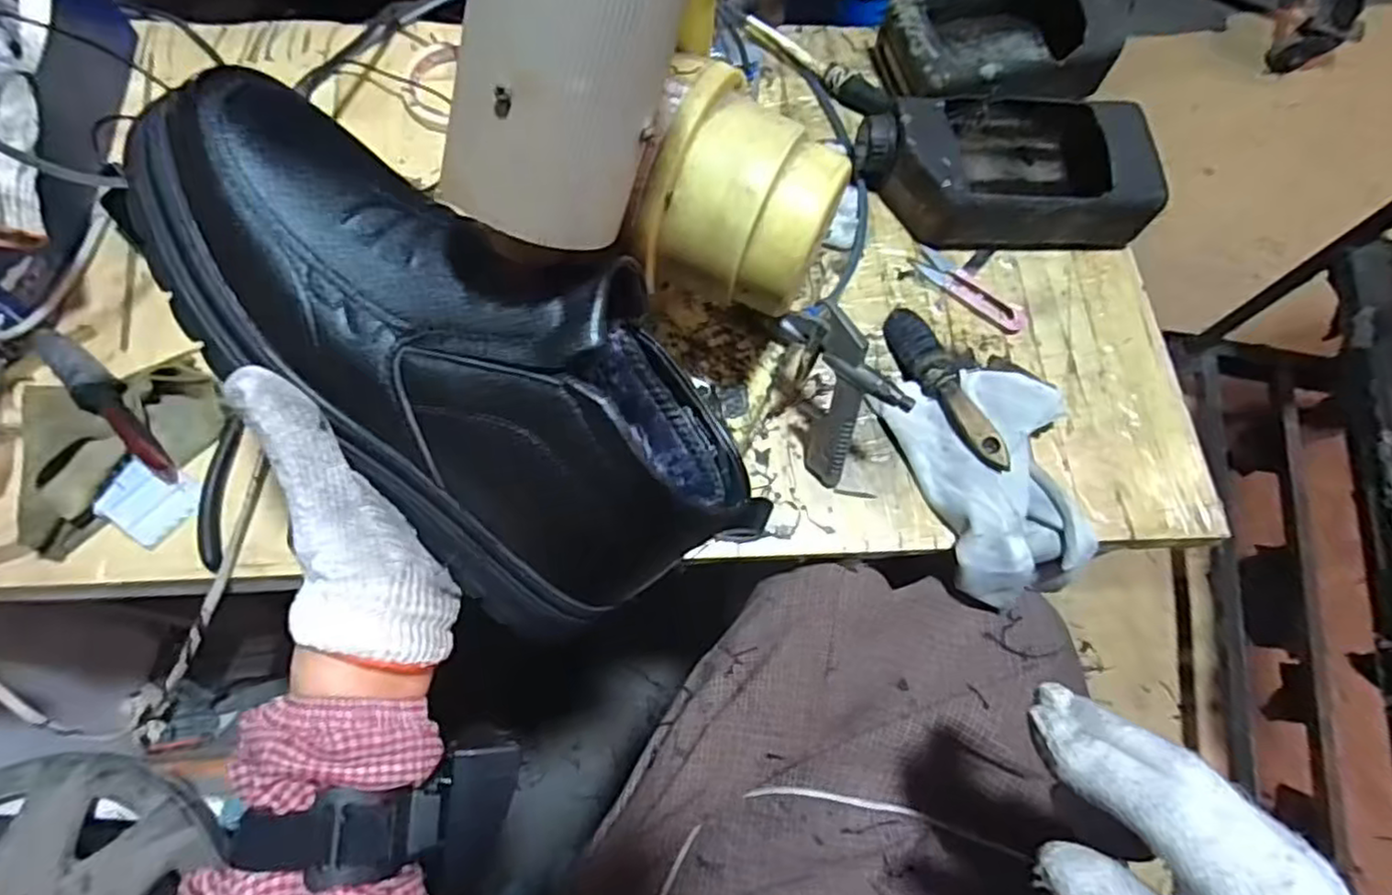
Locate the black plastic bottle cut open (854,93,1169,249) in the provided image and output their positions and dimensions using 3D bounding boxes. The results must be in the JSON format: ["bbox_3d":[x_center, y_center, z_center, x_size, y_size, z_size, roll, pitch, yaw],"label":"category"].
[{"bbox_3d":[0.248,-0.235,0.576,0.221,0.064,0.128,-2,70,-3],"label":"black plastic bottle cut open"}]

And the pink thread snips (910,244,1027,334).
[{"bbox_3d":[0.218,-0.127,0.562,0.030,0.007,0.100,-41,77,-15],"label":"pink thread snips"}]

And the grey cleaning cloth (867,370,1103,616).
[{"bbox_3d":[0.217,0.022,0.509,0.125,0.058,0.170,-18,72,-9],"label":"grey cleaning cloth"}]

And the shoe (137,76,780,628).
[{"bbox_3d":[-0.102,-0.041,0.309,0.276,0.091,0.152,41,113,-8],"label":"shoe"}]

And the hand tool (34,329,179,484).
[{"bbox_3d":[-0.402,-0.038,0.474,0.147,0.027,0.023,44,74,12],"label":"hand tool"}]

